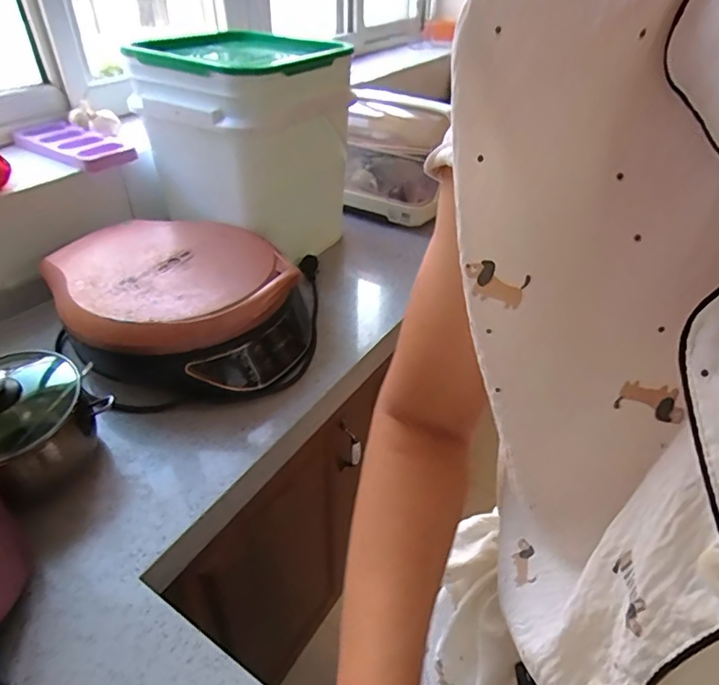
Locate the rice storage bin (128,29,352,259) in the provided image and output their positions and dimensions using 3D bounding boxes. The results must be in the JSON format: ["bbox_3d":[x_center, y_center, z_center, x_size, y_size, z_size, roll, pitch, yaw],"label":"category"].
[{"bbox_3d":[-0.216,-0.353,0.949,0.304,0.333,0.281,21,42,24],"label":"rice storage bin"}]

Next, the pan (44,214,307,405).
[{"bbox_3d":[-0.281,-0.065,0.789,0.307,0.144,0.378,-23,44,-28],"label":"pan"}]

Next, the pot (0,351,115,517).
[{"bbox_3d":[-0.384,0.091,0.598,0.168,0.133,0.144,31,47,33],"label":"pot"}]

